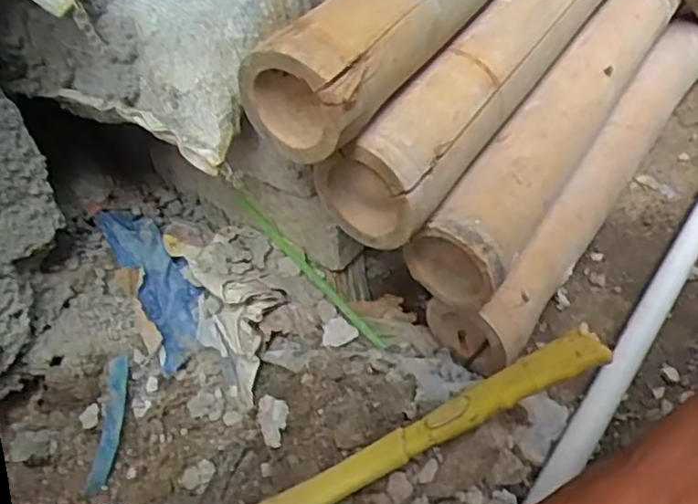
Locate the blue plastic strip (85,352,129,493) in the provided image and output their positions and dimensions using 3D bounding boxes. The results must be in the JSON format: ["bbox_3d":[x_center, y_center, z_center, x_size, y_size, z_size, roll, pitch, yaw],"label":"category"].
[{"bbox_3d":[-0.169,0.120,0.496,0.018,0.013,0.095,2,70,7],"label":"blue plastic strip"}]

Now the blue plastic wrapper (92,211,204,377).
[{"bbox_3d":[-0.147,0.022,0.537,0.045,0.021,0.140,-24,71,-19],"label":"blue plastic wrapper"}]

